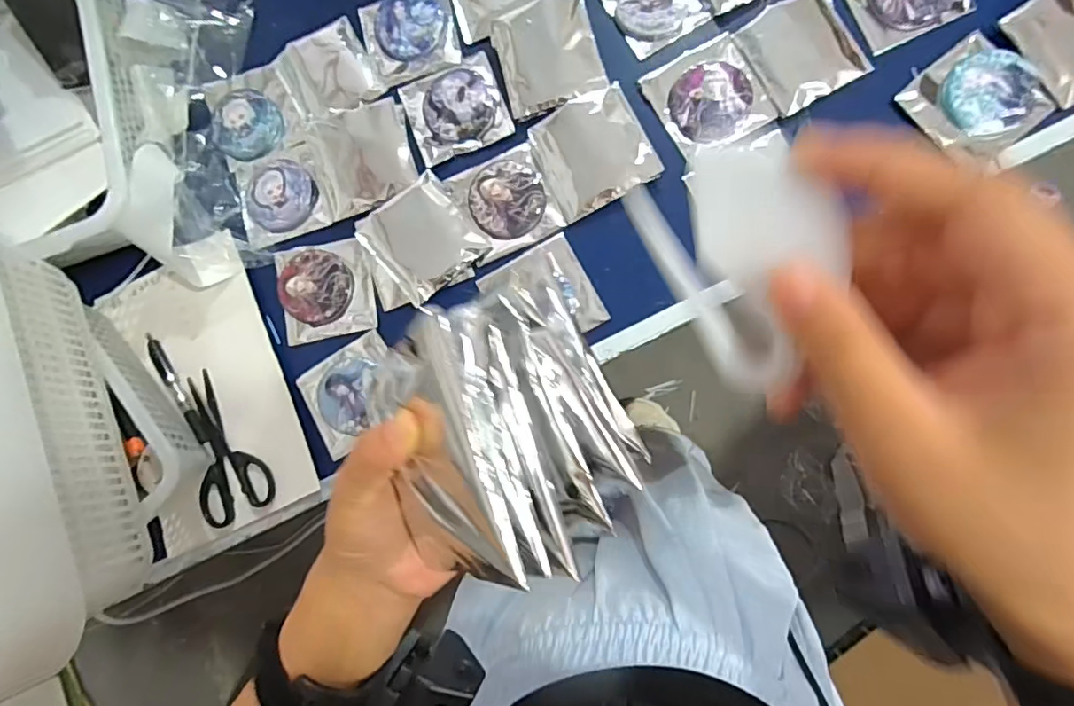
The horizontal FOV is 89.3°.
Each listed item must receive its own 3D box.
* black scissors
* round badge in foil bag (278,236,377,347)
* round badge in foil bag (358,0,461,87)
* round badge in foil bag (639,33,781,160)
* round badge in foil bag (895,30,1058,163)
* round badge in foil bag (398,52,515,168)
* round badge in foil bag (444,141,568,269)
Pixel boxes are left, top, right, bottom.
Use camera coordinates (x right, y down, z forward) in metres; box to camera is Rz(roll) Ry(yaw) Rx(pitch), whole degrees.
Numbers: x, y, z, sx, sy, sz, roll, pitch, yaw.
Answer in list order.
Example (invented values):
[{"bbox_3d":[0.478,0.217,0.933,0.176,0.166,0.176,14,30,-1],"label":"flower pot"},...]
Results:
[{"bbox_3d":[-0.312,0.090,0.531,0.069,0.010,0.146,-28,81,4],"label":"black scissors"},{"bbox_3d":[-0.208,-0.061,0.539,0.093,0.017,0.091,-11,93,-1],"label":"round badge in foil bag"},{"bbox_3d":[-0.131,-0.334,0.556,0.094,0.007,0.102,-18,82,5],"label":"round badge in foil bag"},{"bbox_3d":[0.160,-0.239,0.505,0.092,0.010,0.094,-26,81,4],"label":"round badge in foil bag"},{"bbox_3d":[0.387,-0.223,0.478,0.092,0.010,0.096,-39,81,2],"label":"round badge in foil bag"},{"bbox_3d":[-0.082,-0.243,0.538,0.094,0.009,0.093,-20,82,5],"label":"round badge in foil bag"},{"bbox_3d":[-0.031,-0.144,0.520,0.086,0.010,0.091,-24,81,4],"label":"round badge in foil bag"}]

